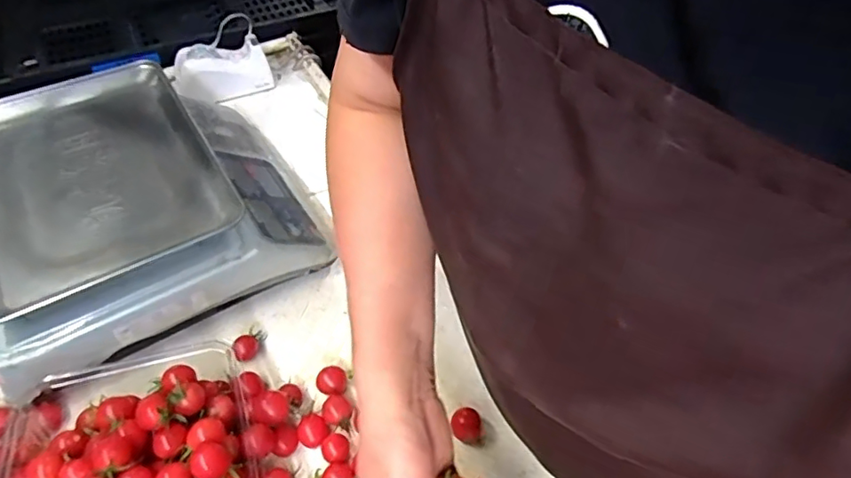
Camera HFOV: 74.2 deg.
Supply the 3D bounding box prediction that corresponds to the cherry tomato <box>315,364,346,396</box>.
[{"bbox_3d":[-0.093,0.144,0.562,0.028,0.027,0.023,-14,50,-13],"label":"cherry tomato"}]

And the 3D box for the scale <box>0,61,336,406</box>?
[{"bbox_3d":[-0.314,-0.058,0.627,0.325,0.101,0.346,-25,53,-21],"label":"scale"}]

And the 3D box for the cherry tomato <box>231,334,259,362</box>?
[{"bbox_3d":[-0.186,0.114,0.583,0.026,0.026,0.024,1,48,-1],"label":"cherry tomato"}]

